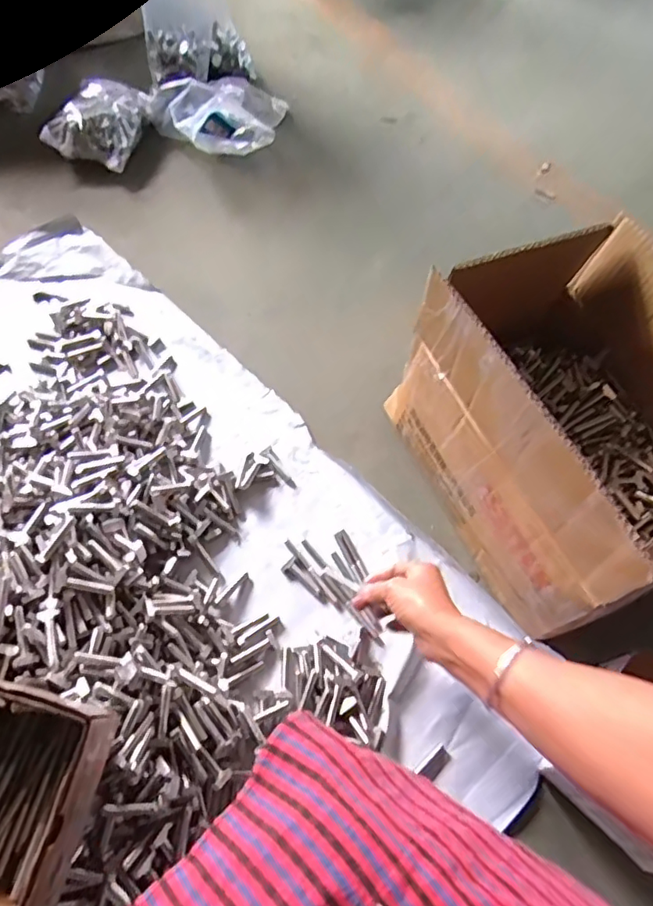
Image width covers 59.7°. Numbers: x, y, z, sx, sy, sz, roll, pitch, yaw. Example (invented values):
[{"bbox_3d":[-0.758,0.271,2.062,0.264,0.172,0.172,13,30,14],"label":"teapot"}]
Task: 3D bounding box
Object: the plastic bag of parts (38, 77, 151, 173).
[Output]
[{"bbox_3d":[-0.380,-0.560,0.964,0.135,0.064,0.170,15,62,4],"label":"plastic bag of parts"}]

